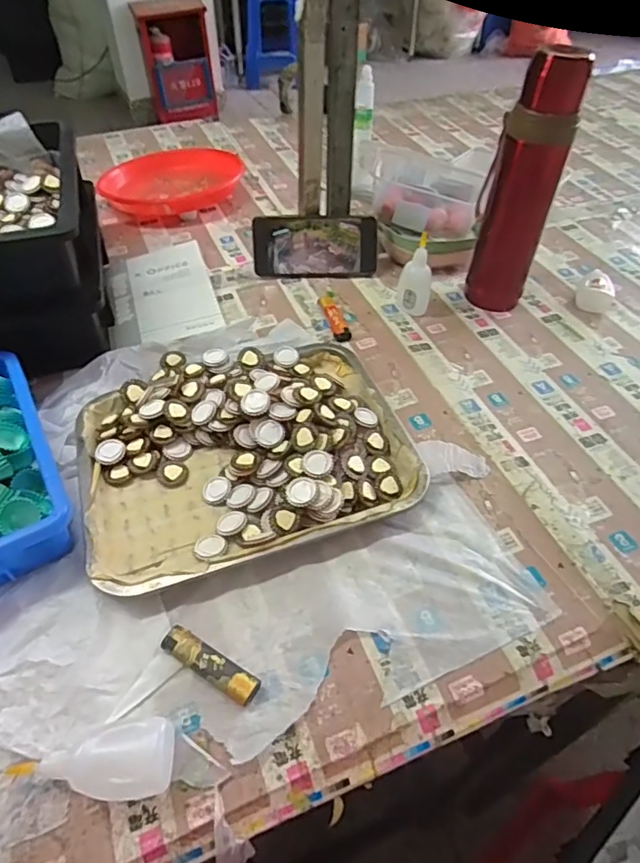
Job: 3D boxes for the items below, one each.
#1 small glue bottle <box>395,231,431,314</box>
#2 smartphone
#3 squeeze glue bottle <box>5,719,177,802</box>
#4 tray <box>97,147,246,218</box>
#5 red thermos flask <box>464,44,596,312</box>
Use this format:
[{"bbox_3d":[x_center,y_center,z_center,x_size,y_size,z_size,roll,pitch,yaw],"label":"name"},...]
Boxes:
[{"bbox_3d":[0.118,-0.188,0.668,0.035,0.096,0.034,-5,48,-5],"label":"small glue bottle"},{"bbox_3d":[-0.007,-0.247,0.735,0.163,0.076,0.010,0,20,-2],"label":"smartphone"},{"bbox_3d":[-0.148,0.216,0.350,0.102,0.030,0.040,-5,48,-5],"label":"squeeze glue bottle"},{"bbox_3d":[-0.244,-0.411,0.900,0.205,0.051,0.200,-33,56,-27],"label":"tray"},{"bbox_3d":[0.226,-0.269,0.623,0.077,0.274,0.059,14,49,12],"label":"red thermos flask"}]

